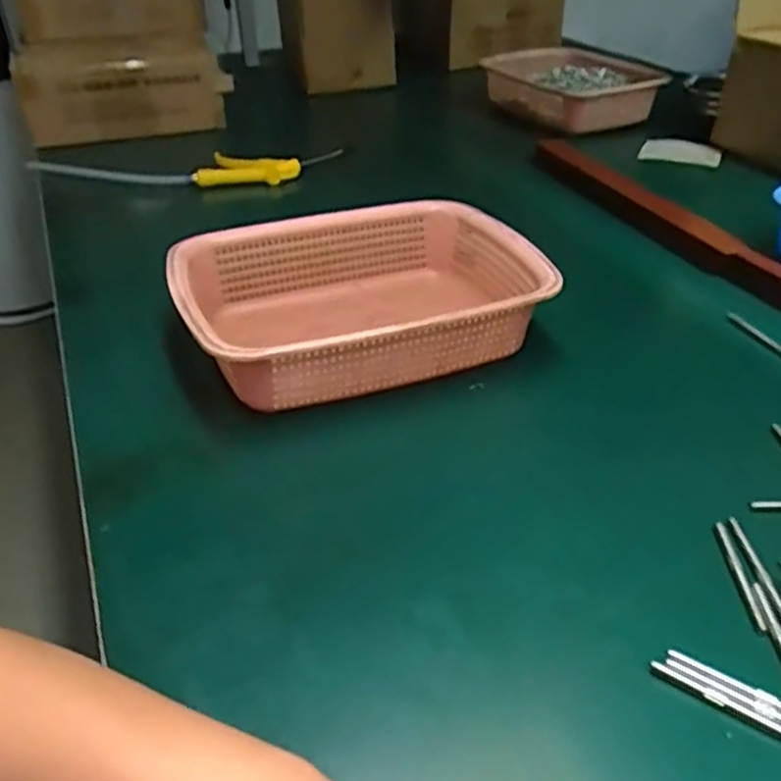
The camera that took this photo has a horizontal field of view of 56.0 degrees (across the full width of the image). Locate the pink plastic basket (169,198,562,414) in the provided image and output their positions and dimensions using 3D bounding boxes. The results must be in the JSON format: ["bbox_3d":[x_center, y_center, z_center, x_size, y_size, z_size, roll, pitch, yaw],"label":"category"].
[{"bbox_3d":[-0.028,-0.076,0.625,0.294,0.088,0.213,-15,37,-19],"label":"pink plastic basket"}]

